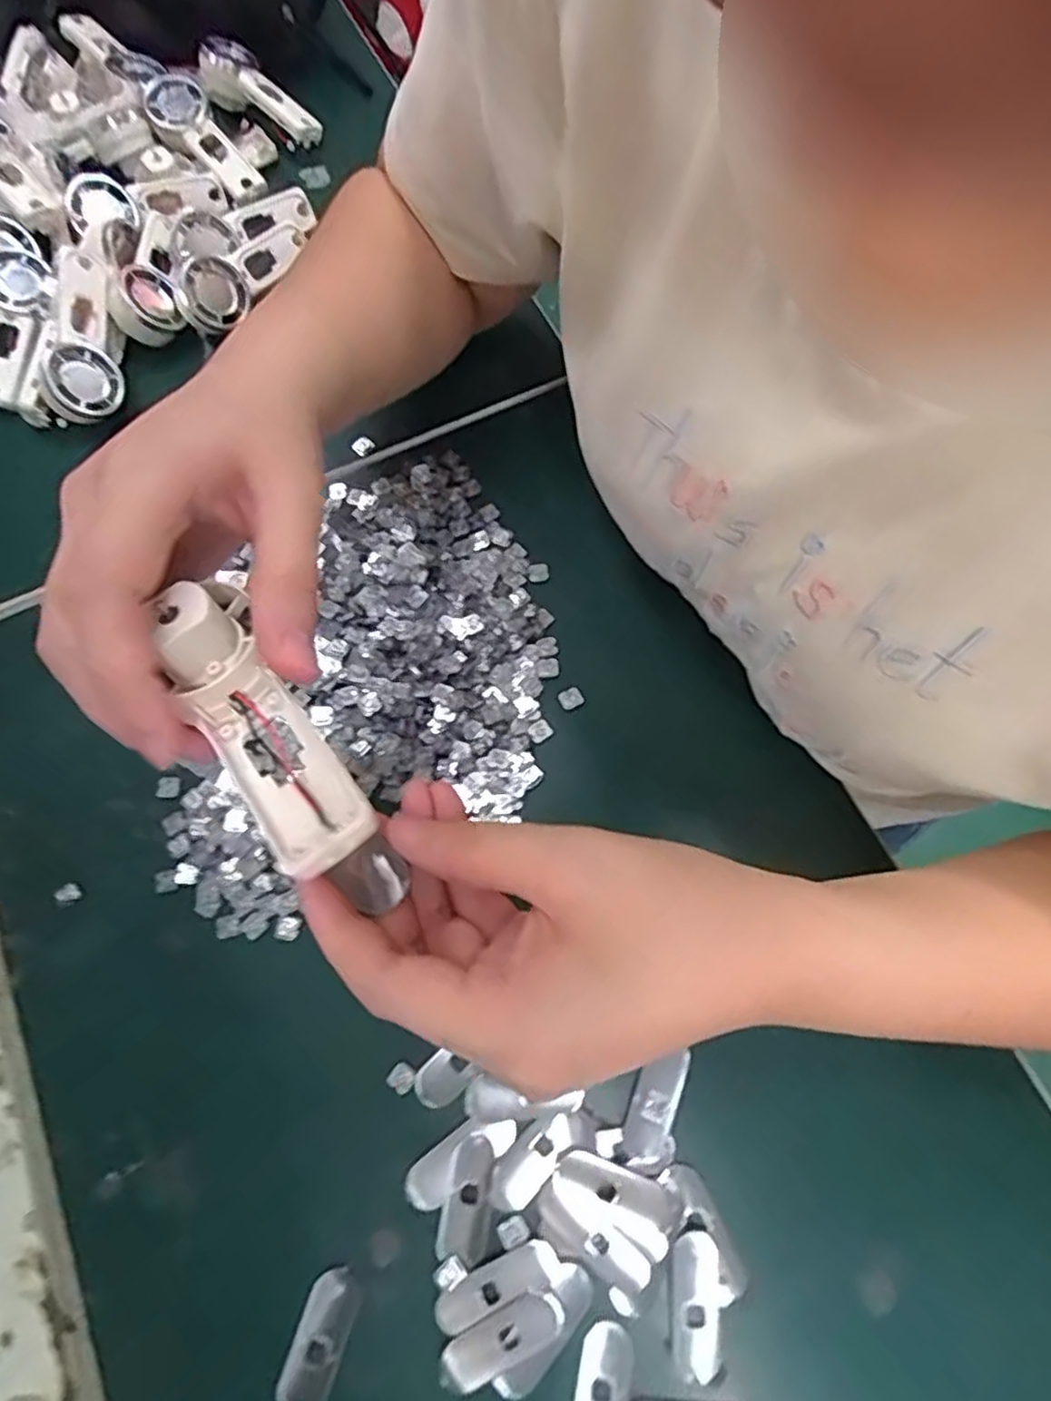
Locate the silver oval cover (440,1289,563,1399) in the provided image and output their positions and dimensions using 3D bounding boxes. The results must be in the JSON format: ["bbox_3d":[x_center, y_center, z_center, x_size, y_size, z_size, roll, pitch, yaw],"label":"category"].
[{"bbox_3d":[-0.010,0.253,0.277,0.050,0.004,0.019,-28,72,-8],"label":"silver oval cover"}]

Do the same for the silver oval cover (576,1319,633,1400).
[{"bbox_3d":[0.029,0.271,0.271,0.019,0.005,0.050,12,72,6],"label":"silver oval cover"}]

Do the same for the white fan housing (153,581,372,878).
[{"bbox_3d":[-0.070,0.006,0.184,0.027,0.023,0.087,-34,72,-10],"label":"white fan housing"}]

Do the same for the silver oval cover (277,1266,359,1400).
[{"bbox_3d":[-0.082,0.256,0.279,0.020,0.004,0.050,16,72,7],"label":"silver oval cover"}]

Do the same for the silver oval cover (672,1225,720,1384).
[{"bbox_3d":[0.067,0.240,0.279,0.018,0.004,0.049,5,71,3],"label":"silver oval cover"}]

